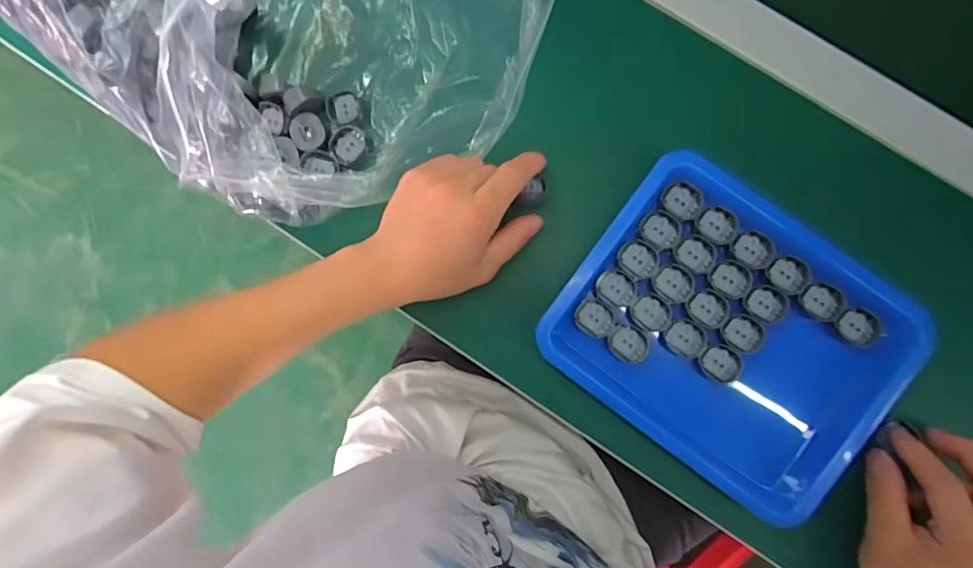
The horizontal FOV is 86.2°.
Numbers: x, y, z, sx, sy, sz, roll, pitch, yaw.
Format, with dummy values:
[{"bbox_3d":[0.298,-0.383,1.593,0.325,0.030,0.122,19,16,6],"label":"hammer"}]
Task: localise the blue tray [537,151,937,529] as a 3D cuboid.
[{"bbox_3d":[0.166,0.034,0.355,0.216,0.025,0.174,36,91,3],"label":"blue tray"}]

